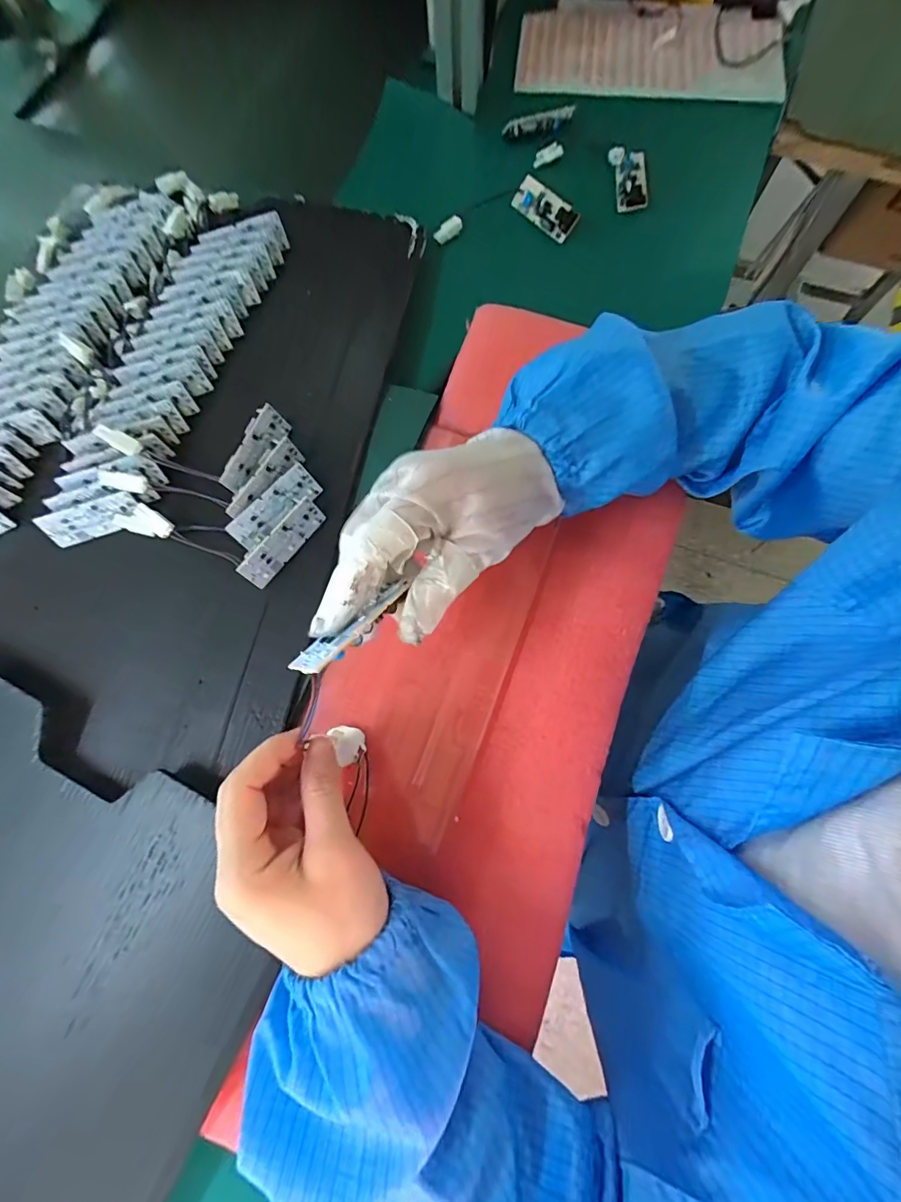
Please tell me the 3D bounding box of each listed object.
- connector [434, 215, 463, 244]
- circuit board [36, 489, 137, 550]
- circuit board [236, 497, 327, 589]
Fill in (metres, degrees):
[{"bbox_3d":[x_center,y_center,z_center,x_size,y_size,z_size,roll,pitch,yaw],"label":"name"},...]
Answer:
[{"bbox_3d":[-0.002,-0.331,0.413,0.026,0.011,0.009,-22,77,24],"label":"connector"},{"bbox_3d":[-0.244,-0.057,0.317,0.063,0.024,0.008,-19,45,0],"label":"circuit board"},{"bbox_3d":[-0.110,-0.039,0.305,0.004,0.023,0.065,31,76,35],"label":"circuit board"}]

